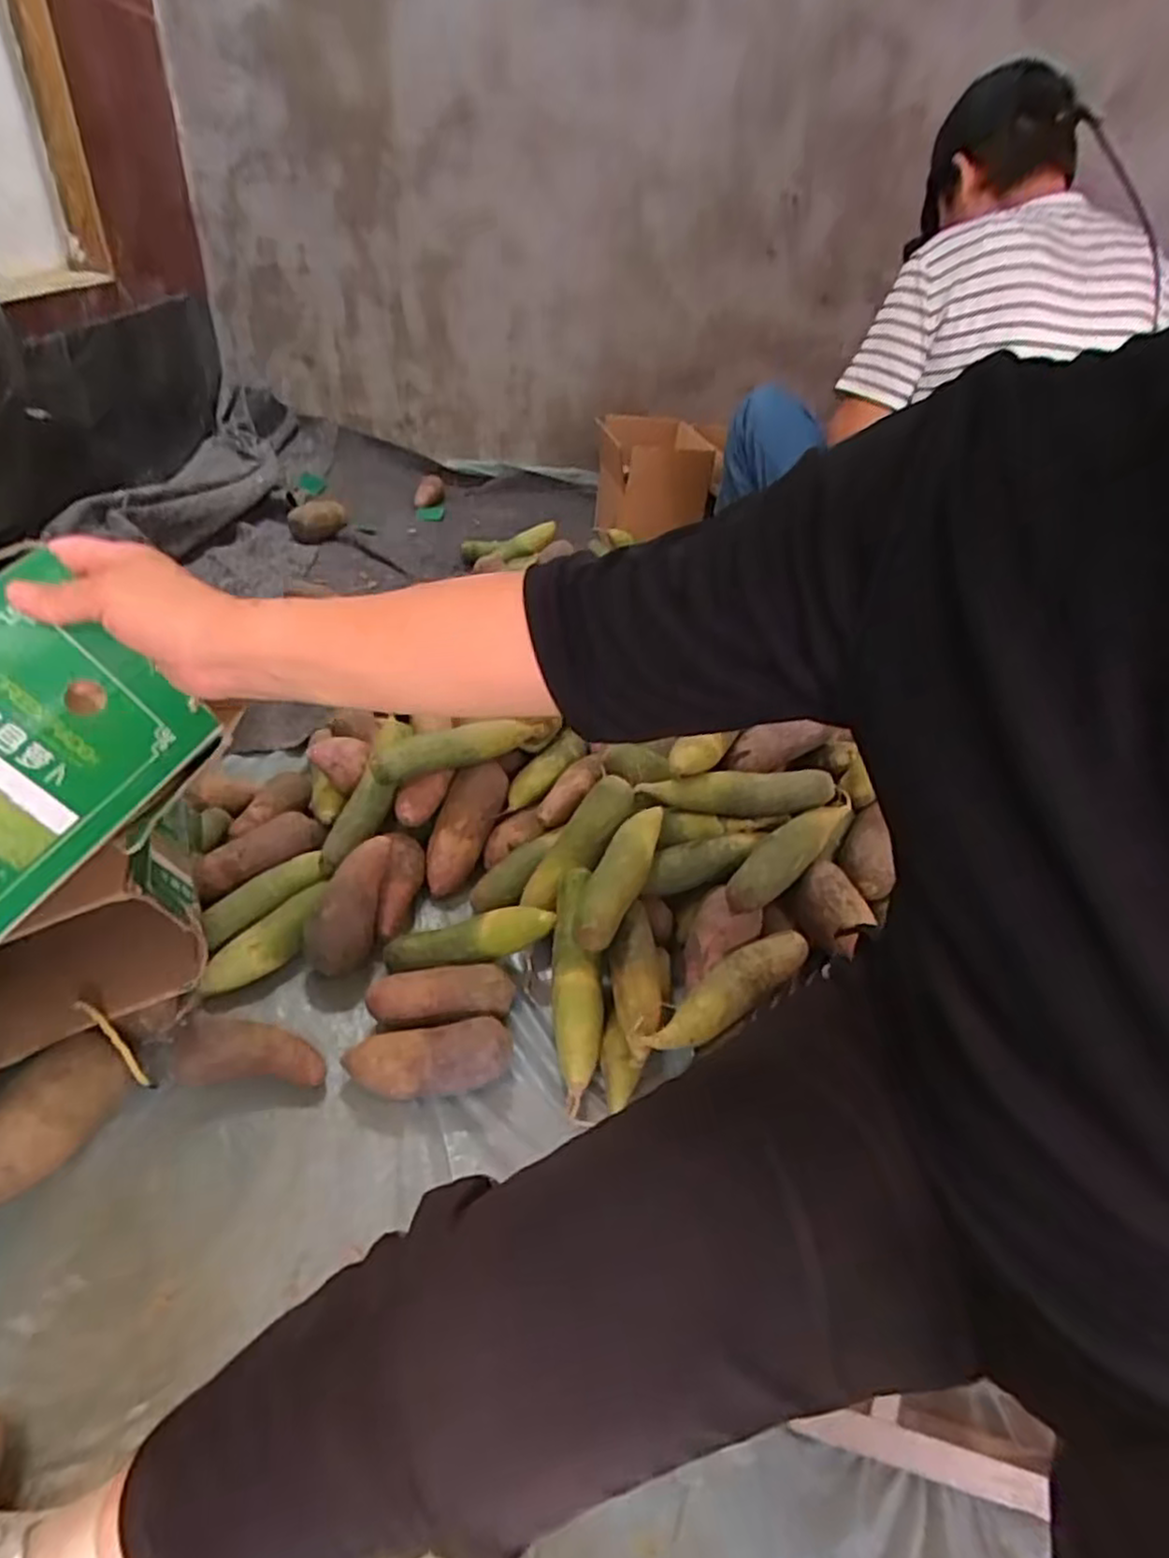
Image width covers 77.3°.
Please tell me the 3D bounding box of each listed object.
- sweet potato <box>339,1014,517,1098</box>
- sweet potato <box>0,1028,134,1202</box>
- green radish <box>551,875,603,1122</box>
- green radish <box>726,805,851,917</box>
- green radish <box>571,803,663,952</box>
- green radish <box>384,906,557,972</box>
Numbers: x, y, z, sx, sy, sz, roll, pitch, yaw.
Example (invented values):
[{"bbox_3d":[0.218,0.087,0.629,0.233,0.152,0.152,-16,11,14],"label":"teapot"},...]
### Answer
[{"bbox_3d":[-0.149,0.279,0.716,0.152,0.049,0.061,-8,41,-19],"label":"sweet potato"},{"bbox_3d":[-0.468,0.298,0.629,0.076,0.072,0.146,32,44,27],"label":"sweet potato"},{"bbox_3d":[-0.007,0.217,0.771,0.053,0.047,0.252,1,58,-8],"label":"green radish"},{"bbox_3d":[0.234,0.084,0.836,0.201,0.044,0.056,-27,50,-36],"label":"green radish"},{"bbox_3d":[0.039,0.098,0.777,0.057,0.045,0.205,17,39,12],"label":"green radish"},{"bbox_3d":[-0.127,0.175,0.807,0.185,0.043,0.039,-13,40,-1],"label":"green radish"}]

